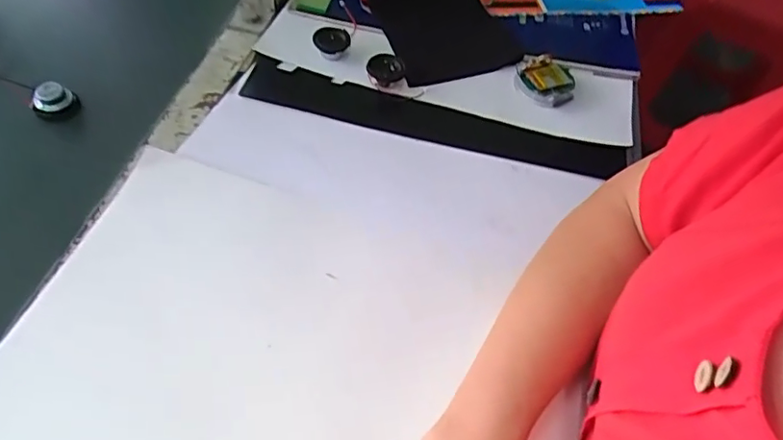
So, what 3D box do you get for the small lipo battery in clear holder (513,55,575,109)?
[{"bbox_3d":[0.152,-0.138,0.557,0.056,0.029,0.060,12,55,4],"label":"small lipo battery in clear holder"}]

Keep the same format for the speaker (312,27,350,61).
[{"bbox_3d":[-0.059,-0.177,0.552,0.035,0.013,0.043,-4,55,-9],"label":"speaker"}]

